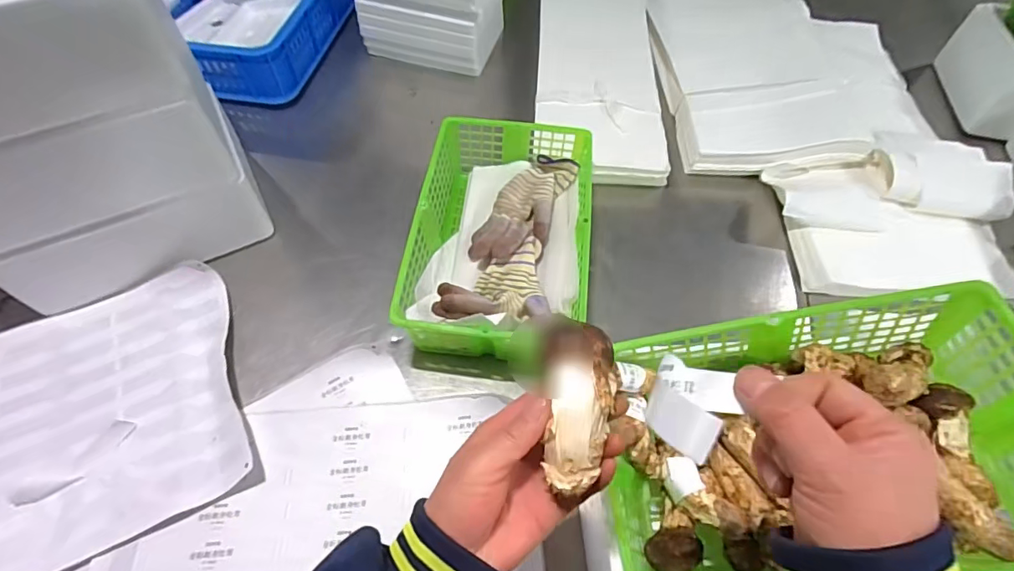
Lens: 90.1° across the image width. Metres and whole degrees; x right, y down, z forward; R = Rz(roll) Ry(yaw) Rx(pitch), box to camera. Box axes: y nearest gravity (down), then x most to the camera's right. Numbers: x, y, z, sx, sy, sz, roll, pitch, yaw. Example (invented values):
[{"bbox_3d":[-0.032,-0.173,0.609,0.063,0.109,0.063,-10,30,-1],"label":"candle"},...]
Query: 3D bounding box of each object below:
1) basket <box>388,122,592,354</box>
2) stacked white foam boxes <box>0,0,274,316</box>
[{"bbox_3d":[-0.006,-0.066,0.688,0.220,0.108,0.344,7,57,2],"label":"basket"},{"bbox_3d":[-0.527,-0.191,0.619,0.322,0.397,0.306,-21,61,-14],"label":"stacked white foam boxes"}]

